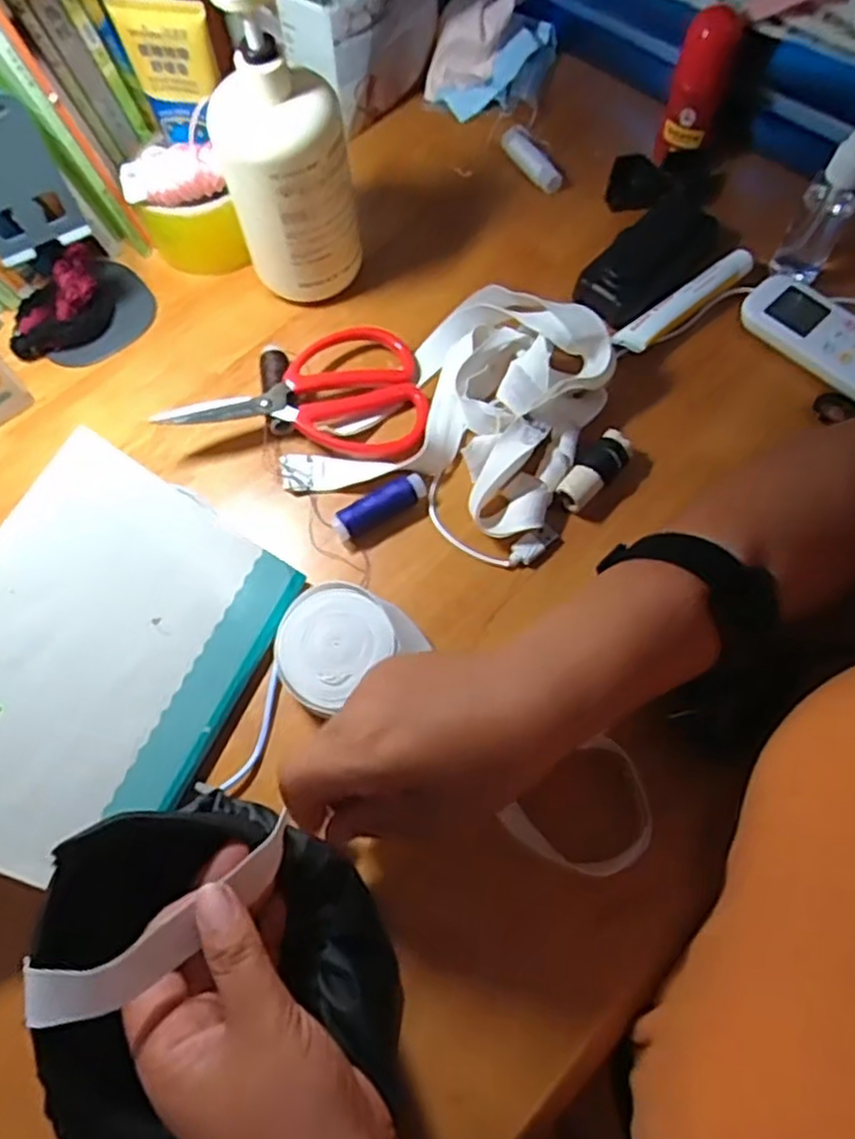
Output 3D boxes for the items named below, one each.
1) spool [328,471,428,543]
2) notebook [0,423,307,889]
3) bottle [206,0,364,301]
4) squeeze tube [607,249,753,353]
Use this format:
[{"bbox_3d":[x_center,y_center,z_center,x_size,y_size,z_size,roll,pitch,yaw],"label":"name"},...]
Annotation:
[{"bbox_3d":[-0.029,-0.038,0.448,0.061,0.019,0.017,-30,69,-10],"label":"spool"},{"bbox_3d":[-0.166,0.046,0.371,0.142,0.007,0.197,36,65,-23],"label":"notebook"},{"bbox_3d":[-0.088,-0.251,0.449,0.072,0.197,0.069,-19,67,-6],"label":"bottle"},{"bbox_3d":[0.174,-0.181,0.498,0.103,0.020,0.019,-33,69,-11],"label":"squeeze tube"}]

